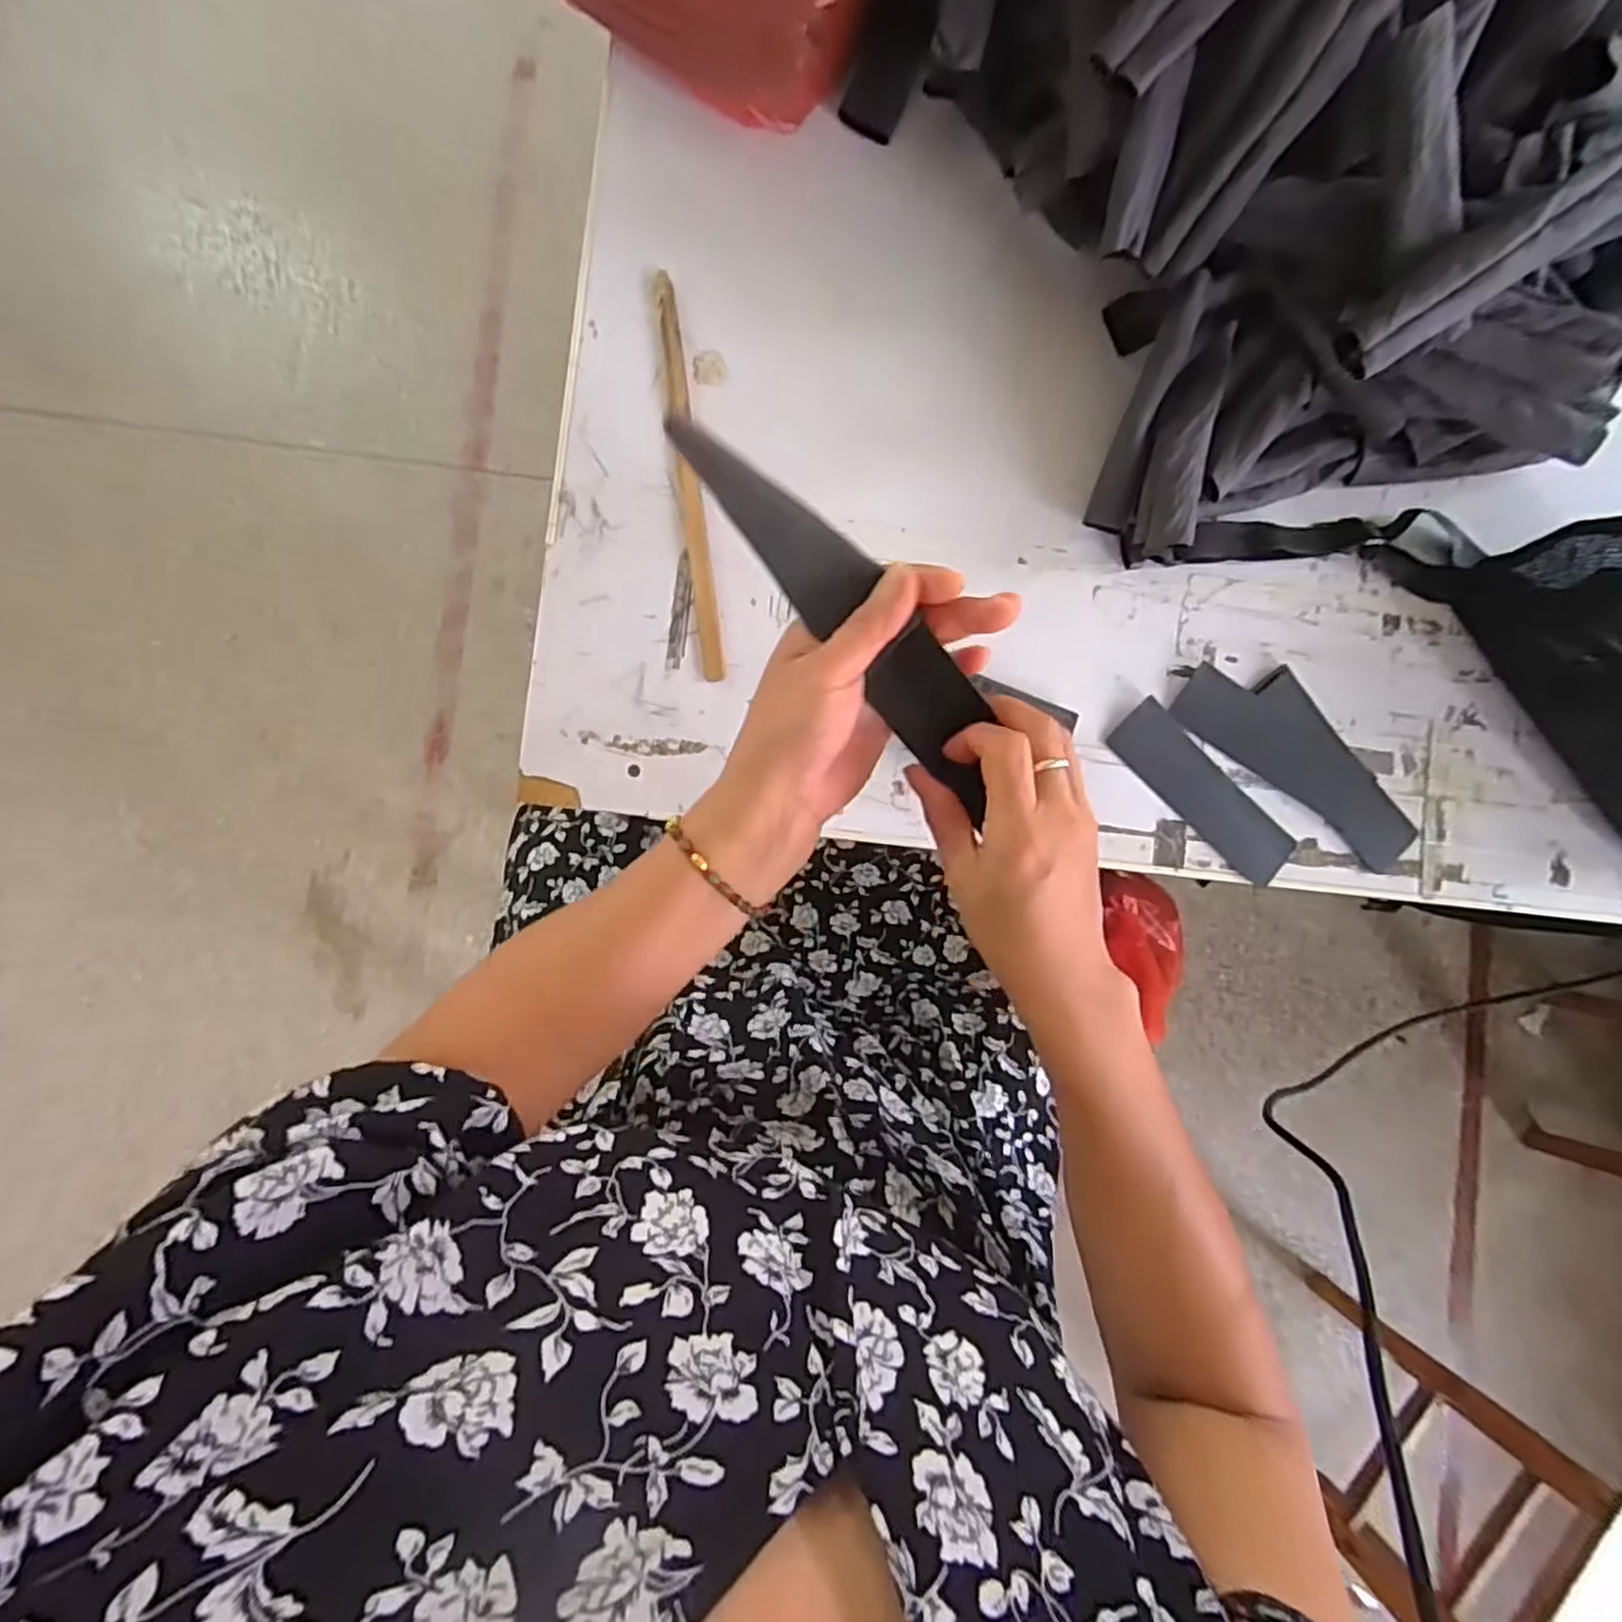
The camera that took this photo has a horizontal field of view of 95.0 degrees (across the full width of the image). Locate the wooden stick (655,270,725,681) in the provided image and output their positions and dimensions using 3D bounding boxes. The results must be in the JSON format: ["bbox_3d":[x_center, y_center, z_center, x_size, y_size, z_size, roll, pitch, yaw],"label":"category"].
[{"bbox_3d":[-0.080,-0.218,0.485,0.017,0.009,0.266,-8,88,-5],"label":"wooden stick"}]

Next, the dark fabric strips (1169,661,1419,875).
[{"bbox_3d":[0.340,-0.038,0.511,0.190,0.006,0.066,36,85,-2],"label":"dark fabric strips"}]

